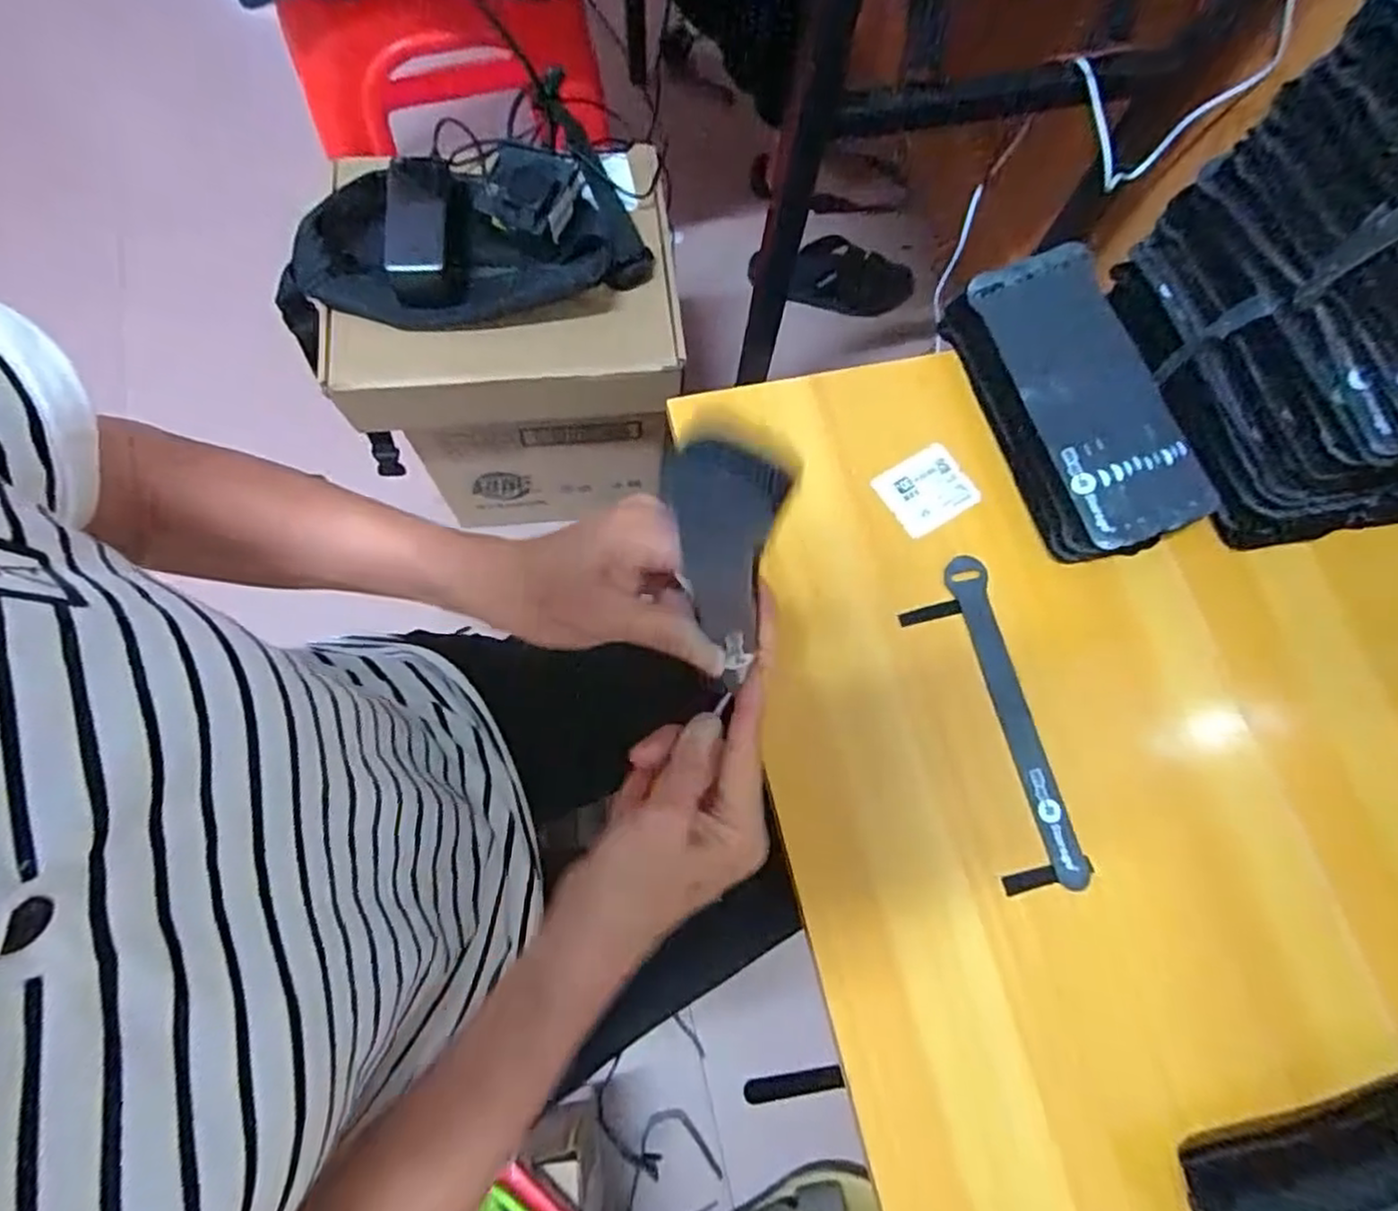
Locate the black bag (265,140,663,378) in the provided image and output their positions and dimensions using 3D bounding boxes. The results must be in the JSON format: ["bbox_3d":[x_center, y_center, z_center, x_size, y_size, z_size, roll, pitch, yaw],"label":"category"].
[{"bbox_3d":[-0.223,-0.346,0.660,0.333,0.053,0.163,-11,74,-5],"label":"black bag"}]

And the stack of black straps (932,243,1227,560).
[{"bbox_3d":[0.239,-0.130,0.460,0.108,0.045,0.204,-17,74,-7],"label":"stack of black straps"}]

